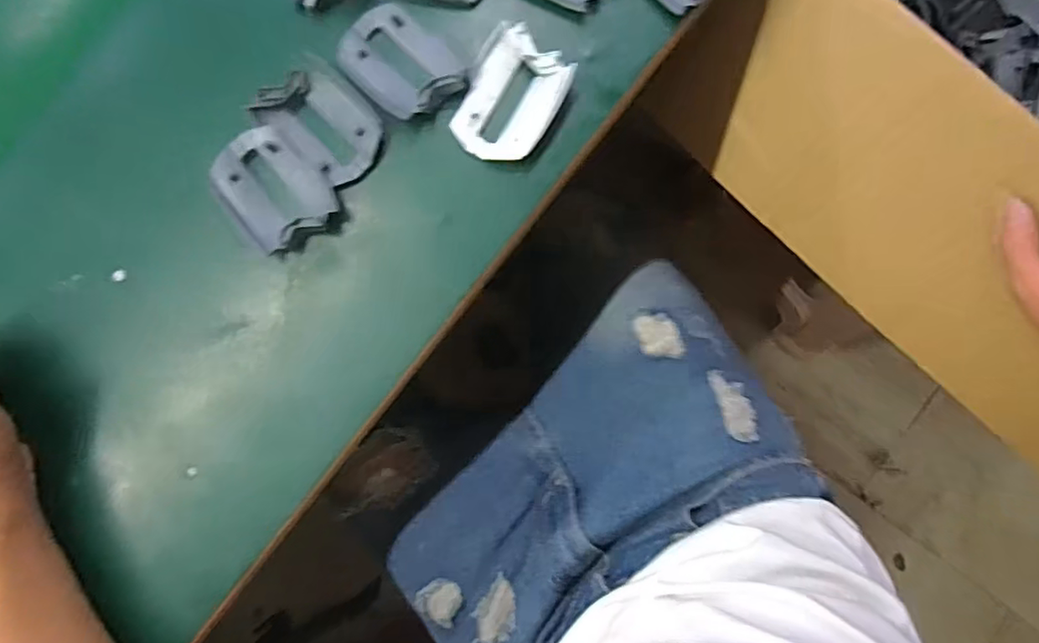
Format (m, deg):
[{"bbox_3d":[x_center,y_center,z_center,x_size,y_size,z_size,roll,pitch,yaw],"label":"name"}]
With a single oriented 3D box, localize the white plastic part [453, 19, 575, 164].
[{"bbox_3d":[-0.006,-0.141,0.379,0.060,0.017,0.079,30,89,8],"label":"white plastic part"}]

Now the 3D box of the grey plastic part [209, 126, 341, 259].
[{"bbox_3d":[-0.159,-0.086,0.387,0.059,0.018,0.075,-40,82,1],"label":"grey plastic part"}]

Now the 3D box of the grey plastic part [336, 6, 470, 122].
[{"bbox_3d":[-0.076,-0.166,0.381,0.081,0.014,0.057,40,90,8],"label":"grey plastic part"}]

